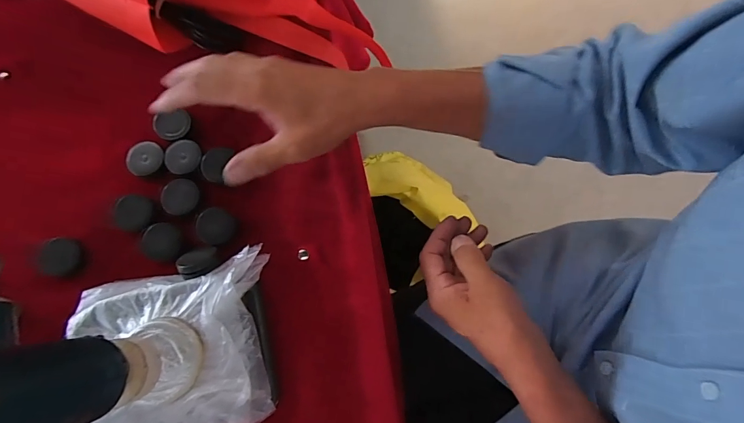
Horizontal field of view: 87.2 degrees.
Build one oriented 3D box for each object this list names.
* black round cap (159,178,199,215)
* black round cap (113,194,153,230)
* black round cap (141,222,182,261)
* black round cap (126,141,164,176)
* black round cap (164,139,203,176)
[{"bbox_3d":[-0.167,-0.013,0.339,0.032,0.005,0.029,-44,81,-10],"label":"black round cap"},{"bbox_3d":[-0.204,0.000,0.333,0.033,0.007,0.029,23,78,4],"label":"black round cap"},{"bbox_3d":[-0.177,0.026,0.334,0.031,0.014,0.030,0,77,-1],"label":"black round cap"},{"bbox_3d":[-0.199,-0.046,0.342,0.031,0.005,0.027,-43,81,-10],"label":"black round cap"},{"bbox_3d":[-0.168,-0.048,0.347,0.030,0.004,0.031,0,77,-1],"label":"black round cap"}]

